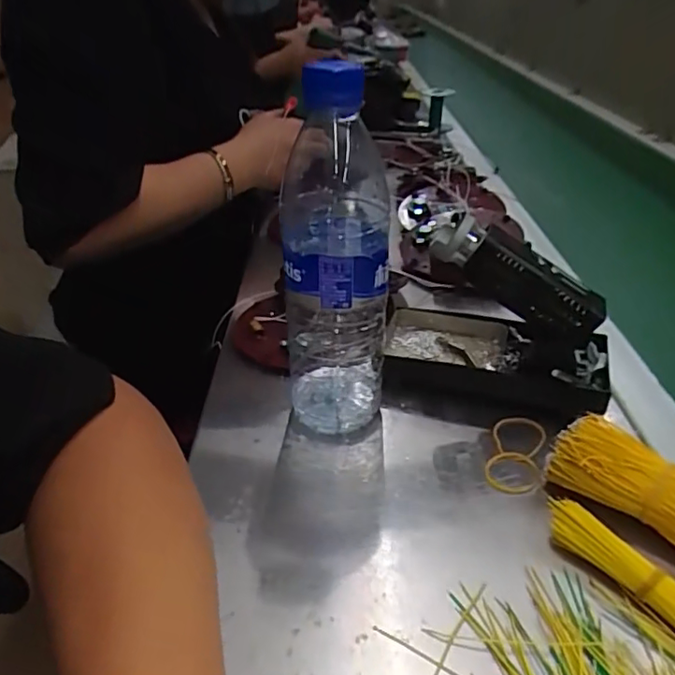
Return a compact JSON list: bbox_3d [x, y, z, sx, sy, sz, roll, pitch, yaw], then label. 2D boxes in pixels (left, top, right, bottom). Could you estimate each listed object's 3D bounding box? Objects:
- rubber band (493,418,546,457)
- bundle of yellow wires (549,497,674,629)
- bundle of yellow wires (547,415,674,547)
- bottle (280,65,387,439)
[{"bbox_3d":[0.120,0.065,0.378,0.033,0.005,0.037,7,34,11],"label":"rubber band"},{"bbox_3d":[0.154,0.121,0.276,0.021,0.018,0.116,-25,41,-32],"label":"bundle of yellow wires"},{"bbox_3d":[0.170,0.083,0.314,0.099,0.038,0.034,26,42,35],"label":"bundle of yellow wires"},{"bbox_3d":[-0.003,-0.050,0.359,0.064,0.213,0.075,-1,33,0],"label":"bottle"}]

